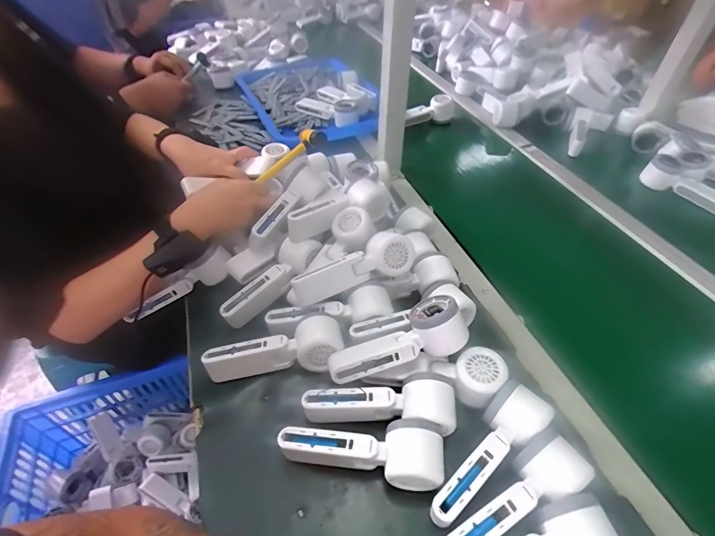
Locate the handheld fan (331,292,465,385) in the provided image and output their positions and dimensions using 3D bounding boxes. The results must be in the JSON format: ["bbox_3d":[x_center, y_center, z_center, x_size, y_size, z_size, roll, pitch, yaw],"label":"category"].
[{"bbox_3d":[0.050,0.077,0.446,0.173,0.054,0.064,-14,47,-15],"label":"handheld fan"}]

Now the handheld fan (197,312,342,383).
[{"bbox_3d":[-0.101,0.101,0.480,0.162,0.057,0.055,-3,45,-4],"label":"handheld fan"}]

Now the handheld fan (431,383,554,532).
[{"bbox_3d":[0.131,0.188,0.395,0.164,0.051,0.054,-30,53,-27],"label":"handheld fan"}]

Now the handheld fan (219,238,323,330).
[{"bbox_3d":[-0.120,0.016,0.542,0.038,0.042,0.160,36,74,30],"label":"handheld fan"}]

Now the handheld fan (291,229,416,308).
[{"bbox_3d":[-0.010,0.000,0.524,0.175,0.053,0.056,-24,49,-5],"label":"handheld fan"}]

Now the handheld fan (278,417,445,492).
[{"bbox_3d":[0.006,0.185,0.404,0.164,0.051,0.059,10,46,9],"label":"handheld fan"}]

